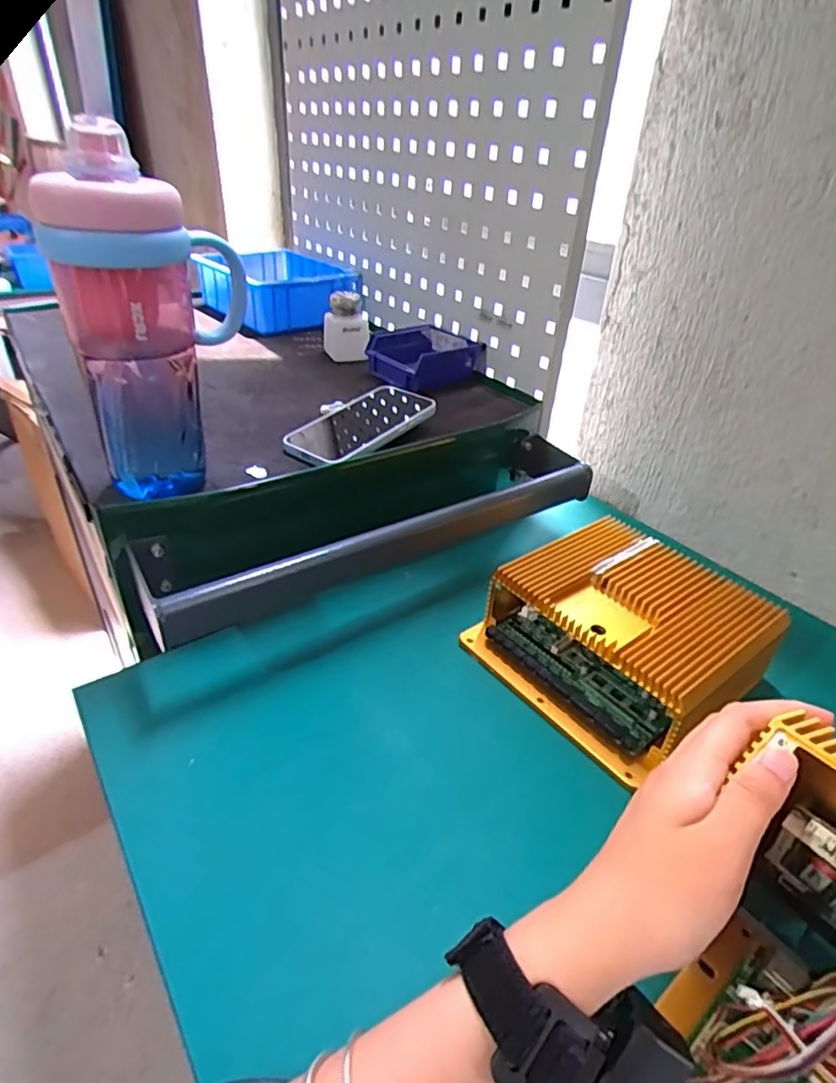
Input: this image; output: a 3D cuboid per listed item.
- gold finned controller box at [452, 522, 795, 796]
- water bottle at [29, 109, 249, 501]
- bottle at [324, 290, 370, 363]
[{"bbox_3d":[0.166,0.073,0.494,0.184,0.073,0.185,-23,42,-33],"label":"gold finned controller box"},{"bbox_3d":[-0.175,-0.141,0.414,0.104,0.235,0.102,-7,35,-13],"label":"water bottle"},{"bbox_3d":[-0.095,-0.285,0.777,0.058,0.068,0.045,-6,35,-12],"label":"bottle"}]

